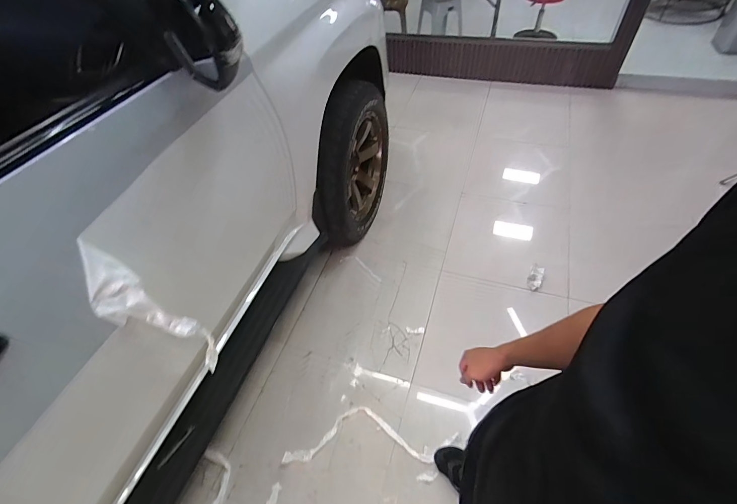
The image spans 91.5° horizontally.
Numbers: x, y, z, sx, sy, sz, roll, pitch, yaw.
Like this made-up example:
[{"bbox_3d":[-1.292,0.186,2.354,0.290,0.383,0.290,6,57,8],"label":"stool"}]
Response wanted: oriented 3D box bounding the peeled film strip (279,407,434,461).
[{"bbox_3d":[-0.041,0.714,1.413,0.561,0.010,0.195,-3,51,4],"label":"peeled film strip"}]

